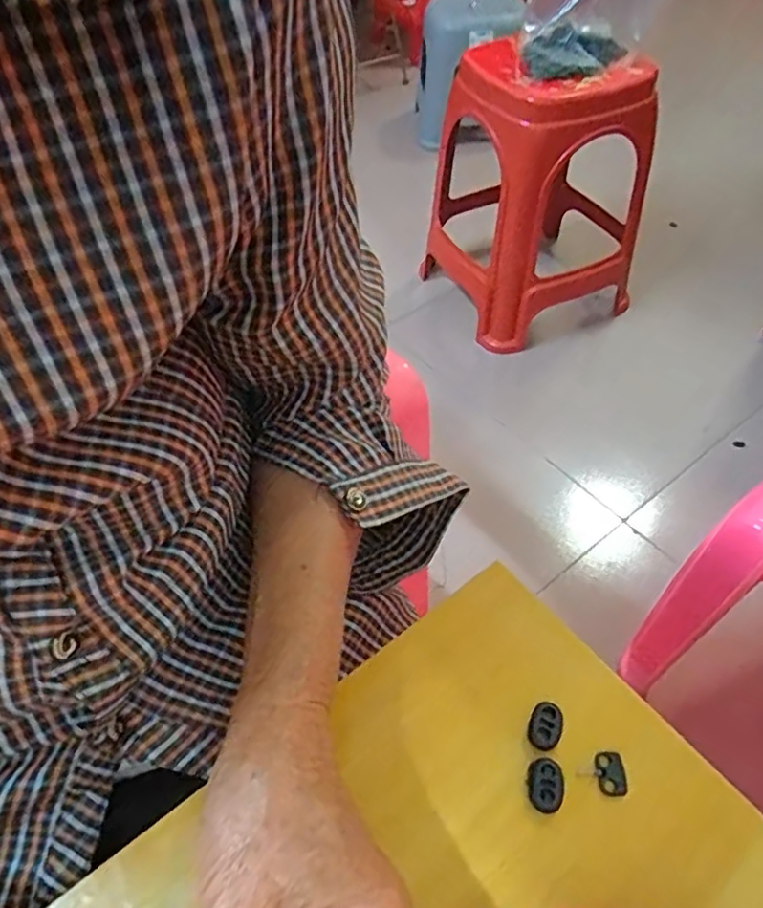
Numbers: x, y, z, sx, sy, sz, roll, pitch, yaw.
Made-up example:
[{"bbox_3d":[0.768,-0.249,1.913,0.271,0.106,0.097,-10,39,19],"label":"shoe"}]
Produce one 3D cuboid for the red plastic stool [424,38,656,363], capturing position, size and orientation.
[{"bbox_3d":[0.256,-0.464,1.097,0.317,0.417,0.352,-16,52,-10],"label":"red plastic stool"}]

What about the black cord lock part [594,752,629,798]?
[{"bbox_3d":[0.104,0.145,0.281,0.013,0.004,0.018,-5,48,2],"label":"black cord lock part"}]

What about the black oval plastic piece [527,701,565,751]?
[{"bbox_3d":[0.077,0.128,0.293,0.015,0.004,0.020,23,55,24],"label":"black oval plastic piece"}]

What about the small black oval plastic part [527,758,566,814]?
[{"bbox_3d":[0.073,0.148,0.277,0.016,0.008,0.021,7,50,12],"label":"small black oval plastic part"}]

